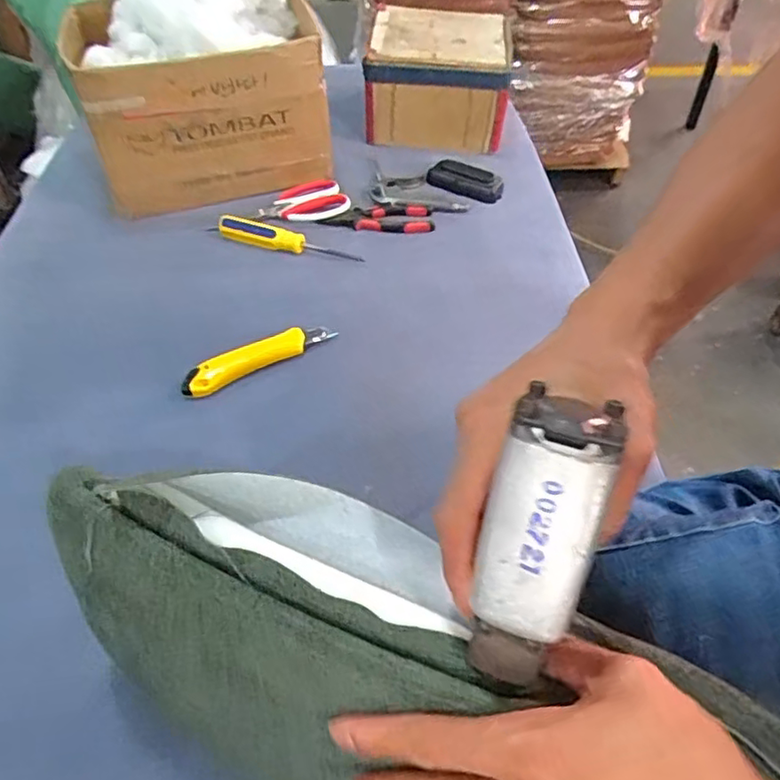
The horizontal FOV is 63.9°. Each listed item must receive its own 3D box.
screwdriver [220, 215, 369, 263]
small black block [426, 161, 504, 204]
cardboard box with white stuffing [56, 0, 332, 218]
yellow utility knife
[{"bbox_3d":[-0.128,-0.192,0.788,0.187,0.021,0.028,14,49,12],"label":"screwdriver"},{"bbox_3d":[0.110,-0.301,0.894,0.106,0.016,0.058,18,50,16],"label":"small black block"},{"bbox_3d":[-0.256,-0.437,0.850,0.295,0.261,0.270,-10,49,-10],"label":"cardboard box with white stuffing"},{"bbox_3d":[-0.137,-0.037,0.654,0.163,0.012,0.033,-23,52,-20],"label":"yellow utility knife"}]

